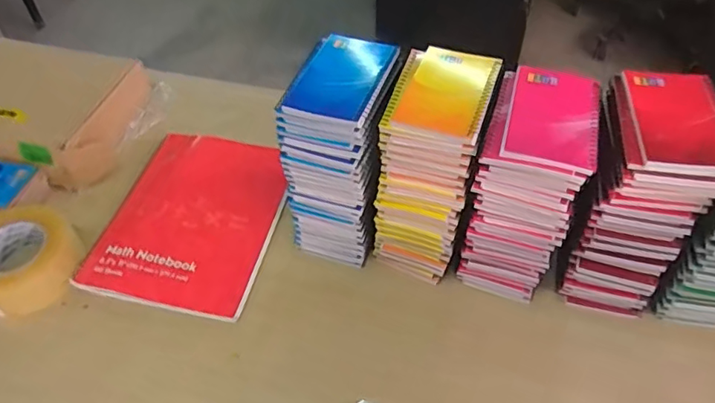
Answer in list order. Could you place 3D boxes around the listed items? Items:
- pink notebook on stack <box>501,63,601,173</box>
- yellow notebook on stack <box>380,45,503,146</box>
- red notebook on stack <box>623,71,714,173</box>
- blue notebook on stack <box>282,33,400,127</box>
[{"bbox_3d":[0.185,-0.082,0.515,0.079,0.007,0.130,13,51,13],"label":"pink notebook on stack"},{"bbox_3d":[0.086,-0.112,0.545,0.095,0.014,0.133,14,51,13],"label":"yellow notebook on stack"},{"bbox_3d":[0.300,-0.077,0.505,0.085,0.011,0.125,8,50,8],"label":"red notebook on stack"},{"bbox_3d":[-0.011,-0.131,0.563,0.085,0.013,0.132,14,51,13],"label":"blue notebook on stack"}]

